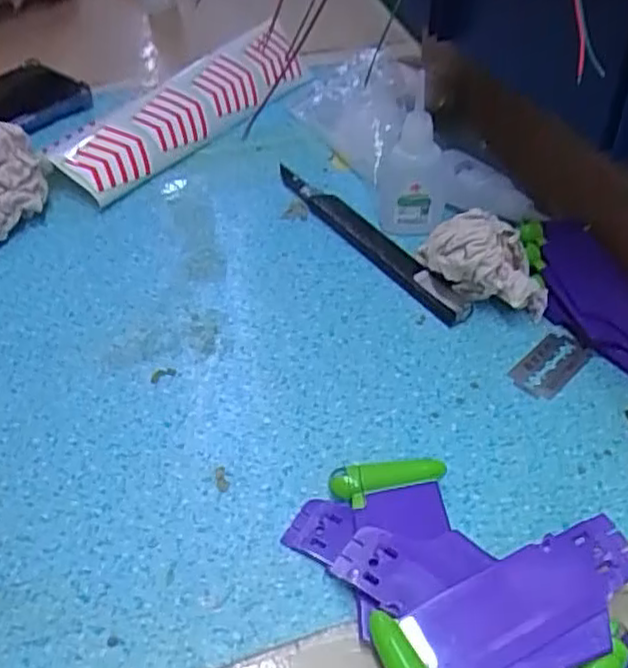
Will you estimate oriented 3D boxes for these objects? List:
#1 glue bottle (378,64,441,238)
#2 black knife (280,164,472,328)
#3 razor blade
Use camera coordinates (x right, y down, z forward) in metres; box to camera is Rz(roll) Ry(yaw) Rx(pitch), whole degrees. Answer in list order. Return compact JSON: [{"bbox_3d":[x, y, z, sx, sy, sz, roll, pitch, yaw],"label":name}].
[{"bbox_3d":[0.052,-0.094,0.376,0.032,0.067,0.036,2,44,5],"label":"glue bottle"},{"bbox_3d":[0.027,-0.053,0.382,0.020,0.011,0.154,-25,48,-22],"label":"black knife"},{"bbox_3d":[0.107,0.014,0.321,0.022,0.004,0.041,36,55,26],"label":"razor blade"}]

